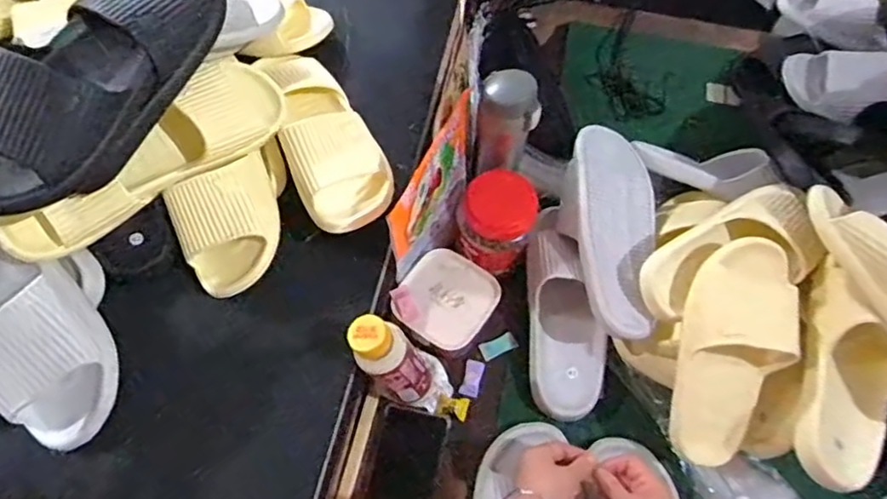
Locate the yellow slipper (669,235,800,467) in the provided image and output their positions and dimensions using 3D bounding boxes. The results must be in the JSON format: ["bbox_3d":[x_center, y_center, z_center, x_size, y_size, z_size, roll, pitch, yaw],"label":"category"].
[{"bbox_3d":[0.306,0.111,0.645,0.111,0.052,0.245,13,95,3],"label":"yellow slipper"}]

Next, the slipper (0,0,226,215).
[{"bbox_3d":[-0.318,-0.166,0.558,0.106,0.085,0.305,29,65,10],"label":"slipper"}]

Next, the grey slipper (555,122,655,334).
[{"bbox_3d":[0.206,-0.023,0.745,0.116,0.069,0.265,4,63,-2],"label":"grey slipper"}]

